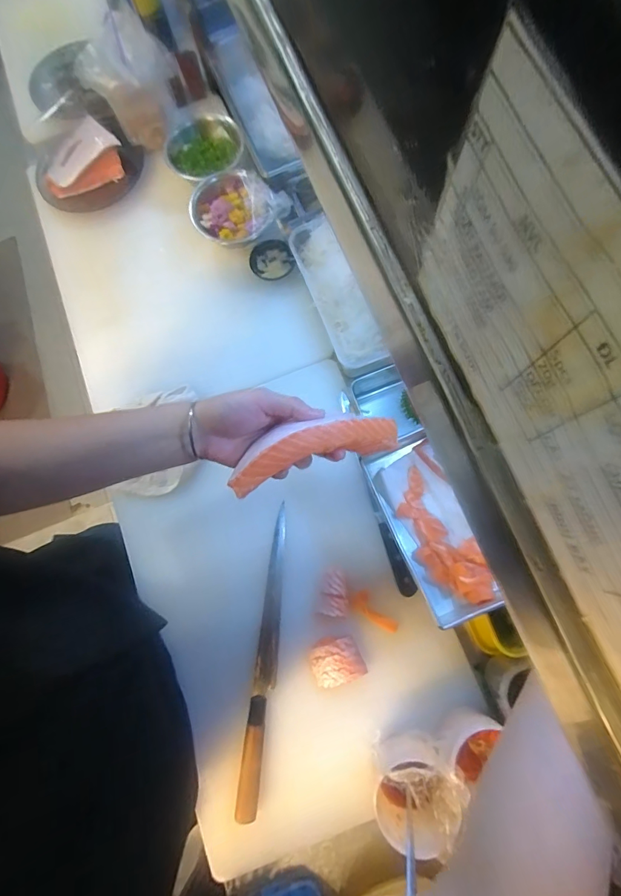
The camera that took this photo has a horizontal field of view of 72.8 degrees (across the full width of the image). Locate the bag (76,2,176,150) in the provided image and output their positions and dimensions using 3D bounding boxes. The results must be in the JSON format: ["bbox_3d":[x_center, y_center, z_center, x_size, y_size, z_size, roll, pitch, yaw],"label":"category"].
[{"bbox_3d":[-0.296,-0.602,0.713,0.102,0.127,0.132,34,81,9],"label":"bag"}]

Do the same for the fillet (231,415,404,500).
[{"bbox_3d":[0.007,-0.003,0.422,0.180,0.050,0.045,-15,75,-20],"label":"fillet"}]

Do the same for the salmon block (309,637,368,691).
[{"bbox_3d":[0.034,0.281,0.560,0.067,0.035,0.057,-18,77,-2],"label":"salmon block"}]

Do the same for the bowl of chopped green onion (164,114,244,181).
[{"bbox_3d":[-0.180,-0.503,0.718,0.130,0.046,0.134,-20,77,-2],"label":"bowl of chopped green onion"}]

